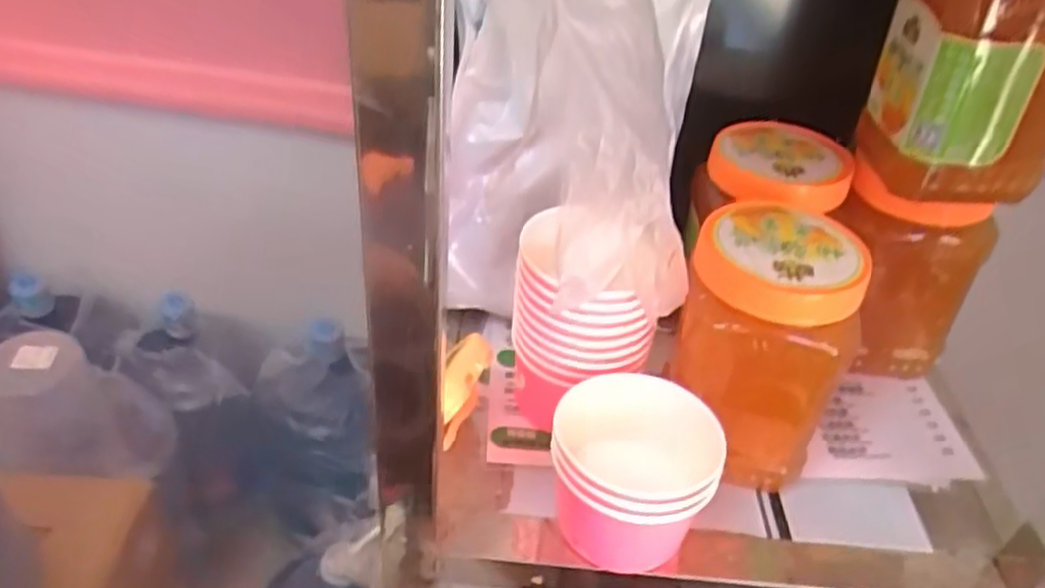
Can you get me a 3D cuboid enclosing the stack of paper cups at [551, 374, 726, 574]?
[{"bbox_3d":[0.057,0.093,0.399,0.083,0.064,0.077,16,40,11],"label":"stack of paper cups"}]

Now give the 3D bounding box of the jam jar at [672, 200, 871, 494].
[{"bbox_3d":[0.127,0.027,0.420,0.086,0.135,0.086,13,40,8],"label":"jam jar"}]

